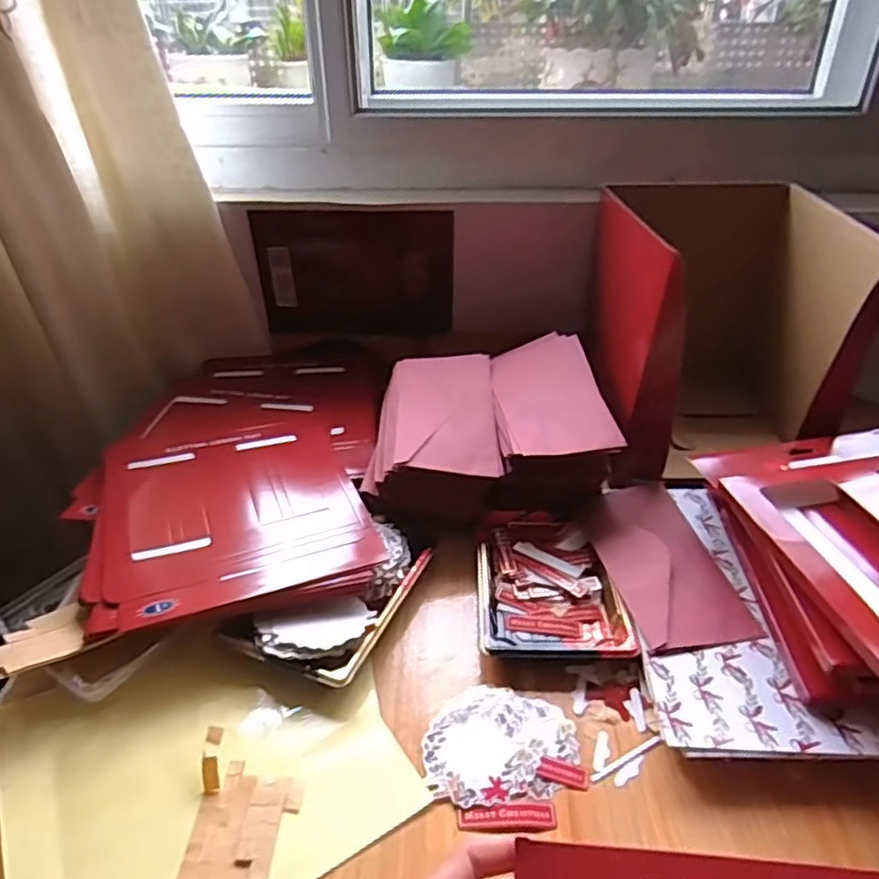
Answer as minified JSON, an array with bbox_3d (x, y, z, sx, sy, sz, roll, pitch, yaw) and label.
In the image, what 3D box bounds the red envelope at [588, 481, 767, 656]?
[{"bbox_3d":[0.180,0.095,0.542,0.089,0.014,0.179,-4,34,-8],"label":"red envelope"}]

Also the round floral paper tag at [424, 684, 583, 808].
[{"bbox_3d":[0.041,0.196,0.433,0.098,0.004,0.083,-4,33,-6],"label":"round floral paper tag"}]

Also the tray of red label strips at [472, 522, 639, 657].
[{"bbox_3d":[0.087,0.119,0.538,0.111,0.024,0.149,0,33,1],"label":"tray of red label strips"}]

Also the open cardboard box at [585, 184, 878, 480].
[{"bbox_3d":[0.282,-0.106,0.691,0.213,0.255,0.255,0,33,1],"label":"open cardboard box"}]

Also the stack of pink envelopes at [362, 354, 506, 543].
[{"bbox_3d":[-0.006,-0.007,0.637,0.119,0.063,0.198,-1,33,-1],"label":"stack of pink envelopes"}]

